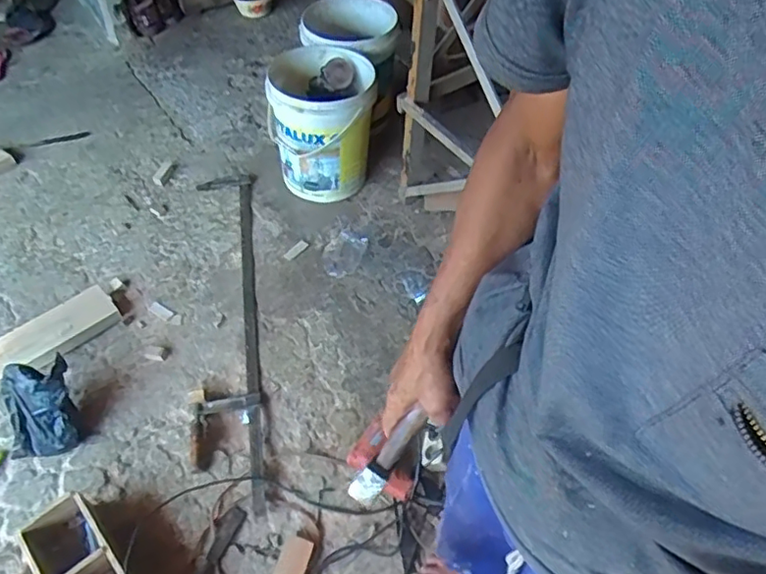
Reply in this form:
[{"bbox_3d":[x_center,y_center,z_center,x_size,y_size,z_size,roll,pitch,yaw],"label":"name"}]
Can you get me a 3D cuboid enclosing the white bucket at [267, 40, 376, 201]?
[{"bbox_3d":[-0.184,-0.495,1.837,0.315,0.344,0.335,-12,54,-11],"label":"white bucket"}]

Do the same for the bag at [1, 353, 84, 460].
[{"bbox_3d":[-0.766,0.274,1.320,0.165,0.181,0.146,-14,54,-12],"label":"bag"}]

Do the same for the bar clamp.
[{"bbox_3d":[-0.423,0.064,1.579,0.173,0.028,1.094,-8,53,-7],"label":"bar clamp"}]

